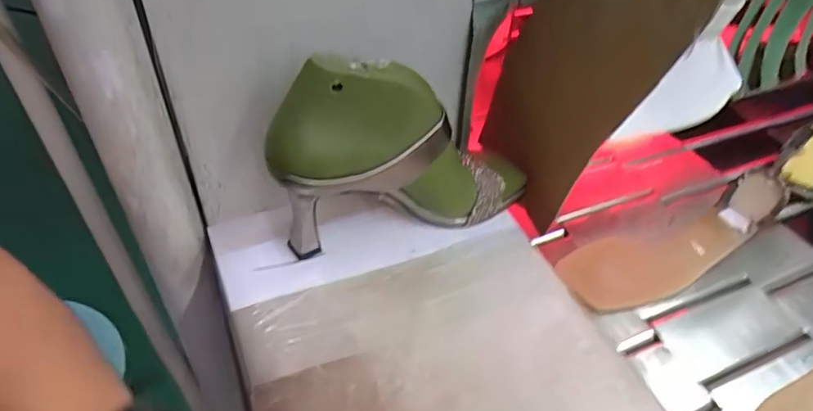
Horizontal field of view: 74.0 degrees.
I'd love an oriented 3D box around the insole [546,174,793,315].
[{"bbox_3d":[0.245,0.037,0.497,0.210,0.054,0.065,-23,49,-6],"label":"insole"}]

